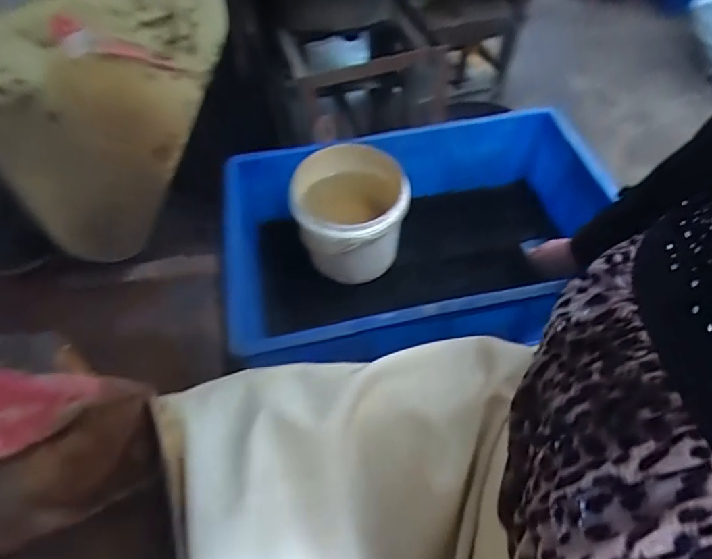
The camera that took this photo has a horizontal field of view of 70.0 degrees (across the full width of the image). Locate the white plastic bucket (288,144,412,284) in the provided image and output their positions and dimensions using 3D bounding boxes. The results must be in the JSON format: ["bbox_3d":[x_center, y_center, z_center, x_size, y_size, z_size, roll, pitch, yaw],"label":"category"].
[{"bbox_3d":[-0.005,-0.097,0.774,0.163,0.158,0.190,-3,54,1],"label":"white plastic bucket"}]

